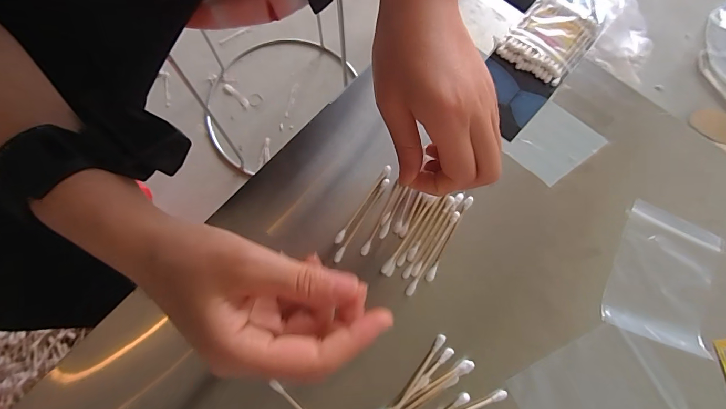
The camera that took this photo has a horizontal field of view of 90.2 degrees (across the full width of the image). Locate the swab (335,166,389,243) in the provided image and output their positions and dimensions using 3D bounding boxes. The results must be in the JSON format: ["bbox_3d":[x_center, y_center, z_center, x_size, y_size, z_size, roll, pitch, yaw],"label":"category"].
[{"bbox_3d":[0.001,-0.001,0.274,0.006,0.004,0.072,34,76,9],"label":"swab"}]

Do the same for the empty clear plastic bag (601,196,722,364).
[{"bbox_3d":[0.219,0.052,0.263,0.067,0.005,0.095,23,74,6],"label":"empty clear plastic bag"}]

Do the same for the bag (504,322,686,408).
[{"bbox_3d":[0.153,0.127,0.239,0.095,0.004,0.069,-27,76,-9],"label":"bag"}]

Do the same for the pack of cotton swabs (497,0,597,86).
[{"bbox_3d":[0.163,-0.146,0.320,0.060,0.011,0.077,37,76,9],"label":"pack of cotton swabs"}]

